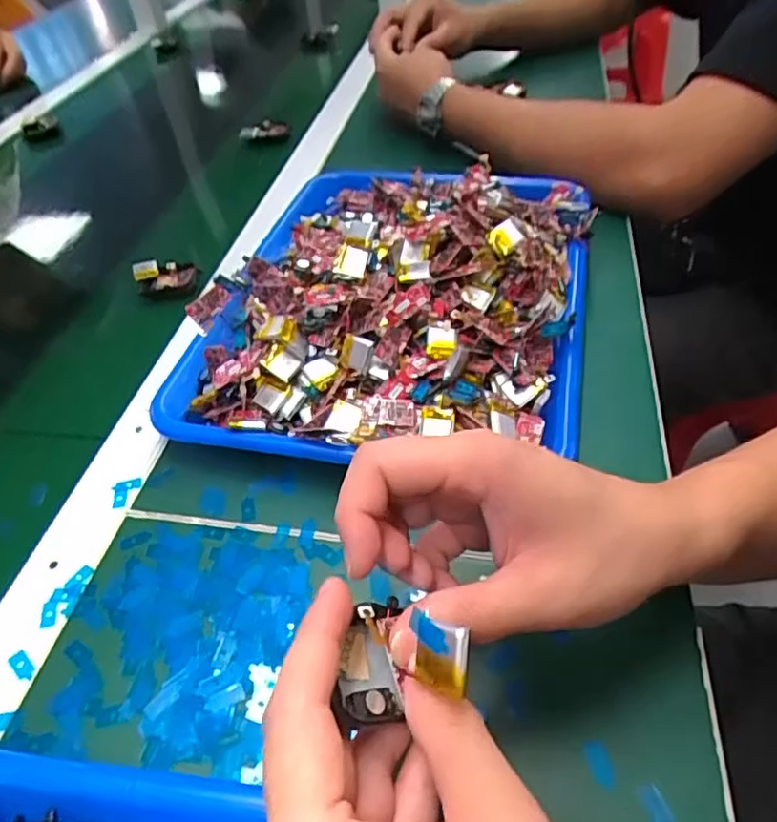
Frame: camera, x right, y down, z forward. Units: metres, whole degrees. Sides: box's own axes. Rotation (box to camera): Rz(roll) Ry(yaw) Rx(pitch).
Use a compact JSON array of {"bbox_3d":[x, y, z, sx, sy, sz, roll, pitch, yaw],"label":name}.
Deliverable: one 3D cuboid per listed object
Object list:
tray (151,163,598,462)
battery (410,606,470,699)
[{"bbox_3d":[0.008,-0.102,0.434,0.254,0.064,0.324,7,47,12],"label":"tray"},{"bbox_3d":[0.015,0.072,0.184,0.004,0.019,0.020,-1,2,-45],"label":"battery"}]

